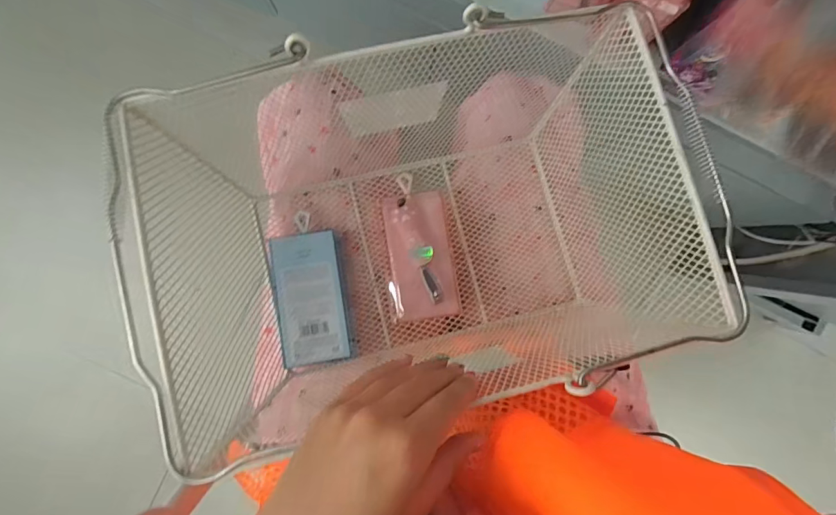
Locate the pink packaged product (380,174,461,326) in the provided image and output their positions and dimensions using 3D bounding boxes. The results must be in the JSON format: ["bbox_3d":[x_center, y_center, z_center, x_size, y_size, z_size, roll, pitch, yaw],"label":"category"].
[{"bbox_3d":[0.004,-0.009,0.403,0.066,0.020,0.134,-3,84,-12],"label":"pink packaged product"}]

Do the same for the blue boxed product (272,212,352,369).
[{"bbox_3d":[-0.101,0.029,0.391,0.061,0.028,0.137,-9,81,-1],"label":"blue boxed product"}]

